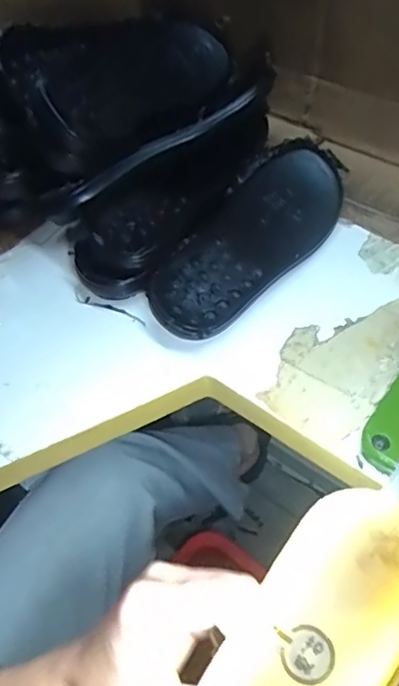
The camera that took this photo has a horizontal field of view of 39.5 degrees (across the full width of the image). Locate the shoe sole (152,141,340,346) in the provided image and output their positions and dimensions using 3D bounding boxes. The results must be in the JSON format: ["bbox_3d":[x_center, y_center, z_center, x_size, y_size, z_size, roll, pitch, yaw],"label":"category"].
[{"bbox_3d":[0.054,-0.102,0.532,0.099,0.041,0.266,40,60,8],"label":"shoe sole"}]

